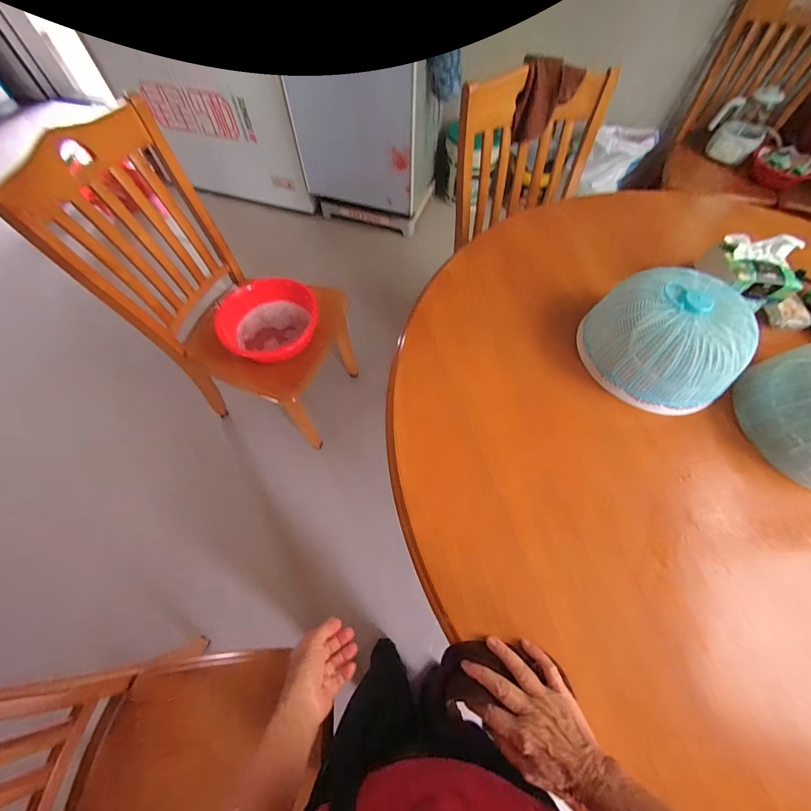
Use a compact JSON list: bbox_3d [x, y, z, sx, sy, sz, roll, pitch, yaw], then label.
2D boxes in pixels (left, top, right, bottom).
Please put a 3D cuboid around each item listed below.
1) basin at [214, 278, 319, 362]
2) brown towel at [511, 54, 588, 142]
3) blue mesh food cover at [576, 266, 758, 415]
[{"bbox_3d":[-0.391,-0.248,1.010,0.269,0.085,0.290,0,62,0],"label":"basin"},{"bbox_3d":[0.363,-0.782,0.896,0.153,0.159,0.040,-6,63,-3],"label":"brown towel"},{"bbox_3d":[0.421,-0.105,0.565,0.183,0.128,0.212,-14,64,-9],"label":"blue mesh food cover"}]

